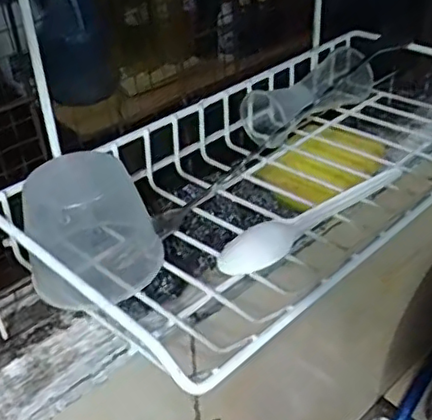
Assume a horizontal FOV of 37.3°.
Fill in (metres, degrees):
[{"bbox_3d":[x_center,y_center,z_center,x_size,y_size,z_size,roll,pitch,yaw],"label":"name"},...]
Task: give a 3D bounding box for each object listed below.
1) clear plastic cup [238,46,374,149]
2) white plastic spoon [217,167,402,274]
[{"bbox_3d":[0.078,-0.091,0.504,0.050,0.041,0.127,28,45,33],"label":"clear plastic cup"},{"bbox_3d":[0.055,0.005,0.376,0.122,0.012,0.026,-29,43,-11],"label":"white plastic spoon"}]

